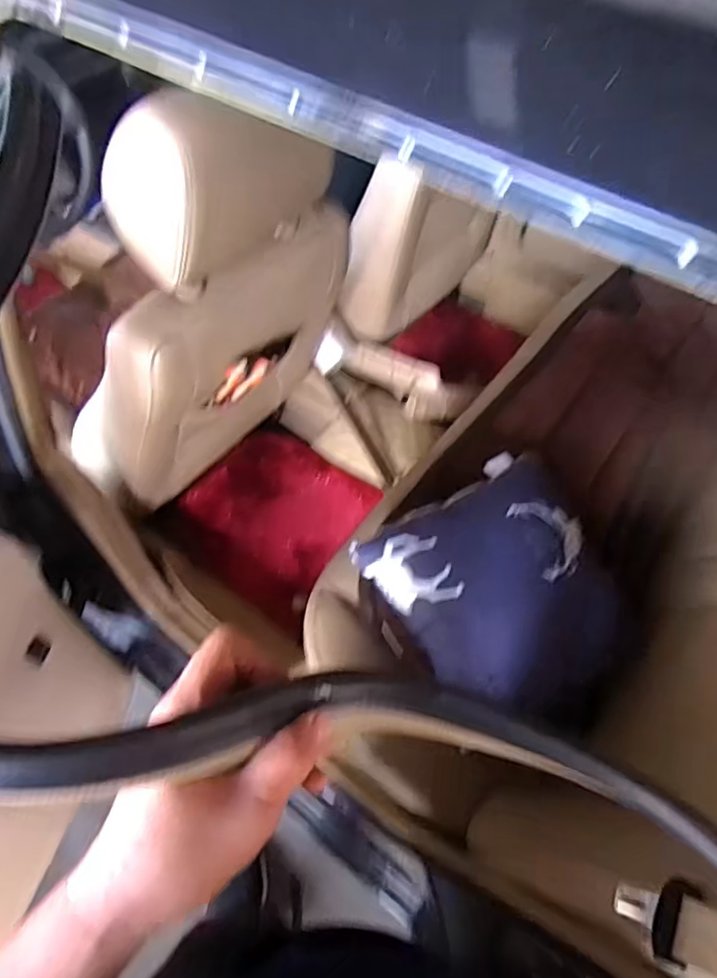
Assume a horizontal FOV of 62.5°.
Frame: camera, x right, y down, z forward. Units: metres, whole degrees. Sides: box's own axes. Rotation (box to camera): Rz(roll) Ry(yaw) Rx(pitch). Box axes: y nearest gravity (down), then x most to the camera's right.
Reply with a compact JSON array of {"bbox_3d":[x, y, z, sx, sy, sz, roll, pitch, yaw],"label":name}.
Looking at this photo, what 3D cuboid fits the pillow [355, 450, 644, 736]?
[{"bbox_3d":[0.240,0.142,0.912,0.376,0.138,0.382,-38,66,-21],"label":"pillow"}]

